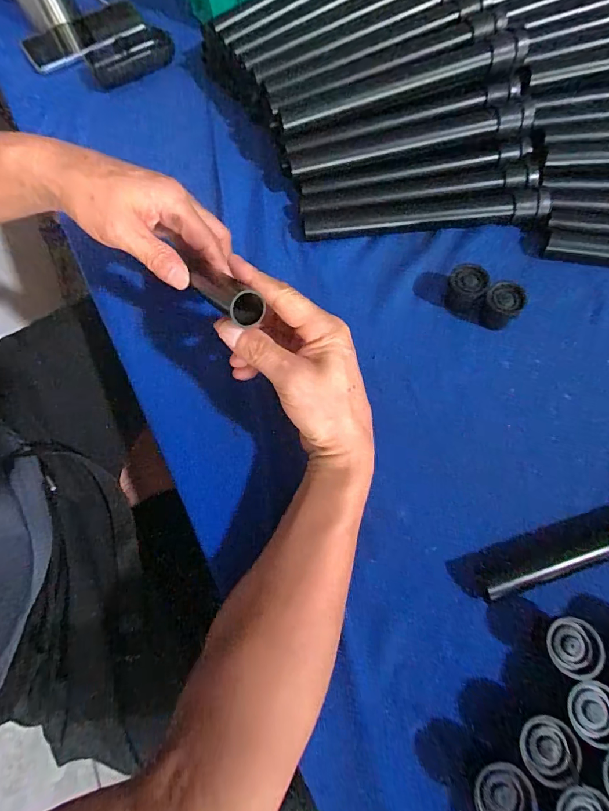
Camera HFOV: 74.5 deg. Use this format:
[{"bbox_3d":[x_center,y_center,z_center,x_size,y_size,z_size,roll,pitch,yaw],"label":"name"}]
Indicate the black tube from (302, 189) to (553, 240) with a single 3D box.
[{"bbox_3d":[0.124,-0.201,0.419,0.247,0.025,0.033,-3,70,2],"label":"black tube"}]

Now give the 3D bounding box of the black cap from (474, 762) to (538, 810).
[{"bbox_3d":[0.117,0.231,0.233,0.033,0.008,0.030,-11,70,-1],"label":"black cap"}]

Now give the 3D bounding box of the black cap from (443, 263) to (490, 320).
[{"bbox_3d":[0.153,-0.108,0.380,0.033,0.032,0.038,11,71,7],"label":"black cap"}]

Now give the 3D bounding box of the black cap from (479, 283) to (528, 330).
[{"bbox_3d":[0.181,-0.091,0.370,0.031,0.038,0.029,-1,70,2],"label":"black cap"}]

